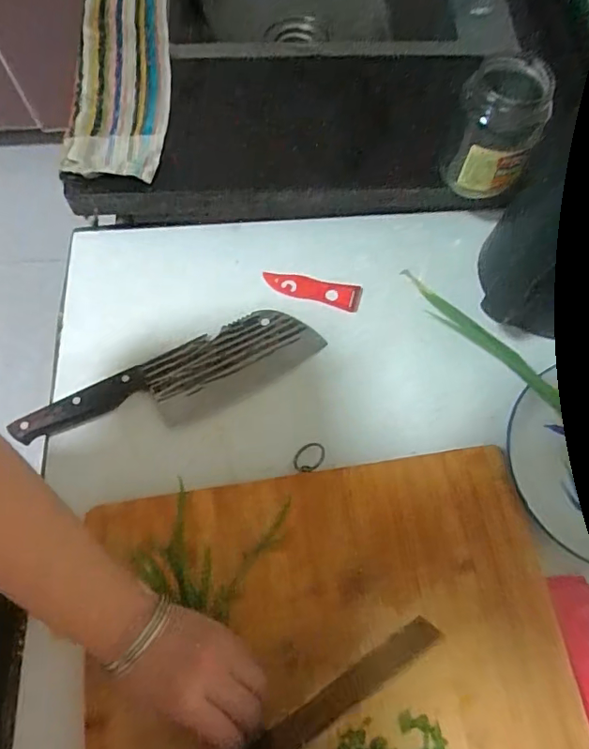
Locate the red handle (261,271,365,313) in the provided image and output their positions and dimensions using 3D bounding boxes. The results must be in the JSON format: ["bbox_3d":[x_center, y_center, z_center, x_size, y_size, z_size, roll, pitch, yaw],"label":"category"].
[{"bbox_3d":[0.018,-0.090,0.565,0.103,0.007,0.027,14,68,6],"label":"red handle"}]

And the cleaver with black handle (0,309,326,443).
[{"bbox_3d":[-0.114,0.012,0.516,0.288,0.017,0.081,-26,70,-10],"label":"cleaver with black handle"}]

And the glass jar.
[{"bbox_3d":[0.186,-0.226,0.501,0.074,0.104,0.077,12,68,5],"label":"glass jar"}]

